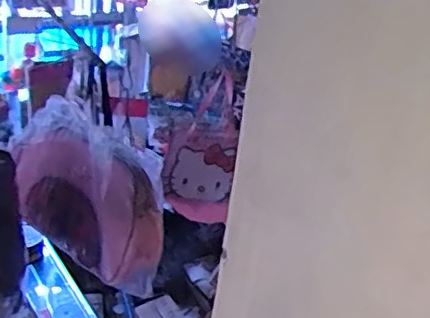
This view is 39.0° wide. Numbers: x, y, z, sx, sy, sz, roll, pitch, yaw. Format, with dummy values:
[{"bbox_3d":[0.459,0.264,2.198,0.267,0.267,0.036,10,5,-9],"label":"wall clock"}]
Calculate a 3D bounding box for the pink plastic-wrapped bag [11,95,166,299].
[{"bbox_3d":[-0.282,0.093,1.384,0.444,0.326,0.115,38,21,10],"label":"pink plastic-wrapped bag"}]

